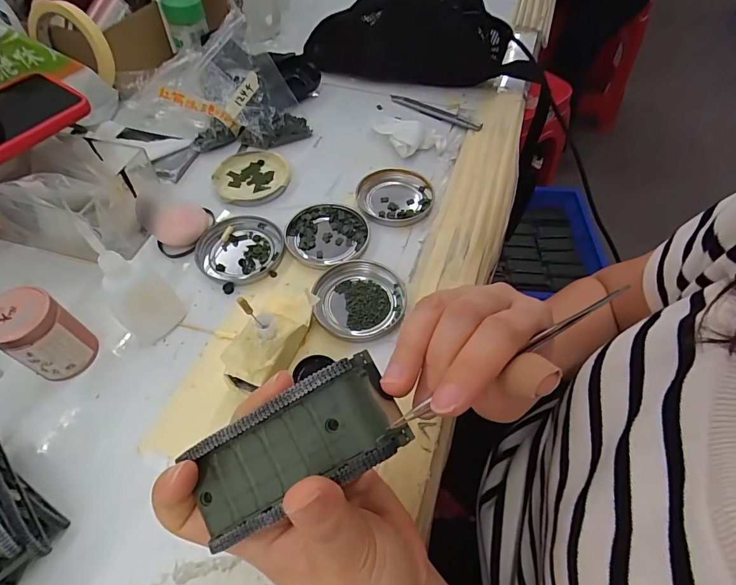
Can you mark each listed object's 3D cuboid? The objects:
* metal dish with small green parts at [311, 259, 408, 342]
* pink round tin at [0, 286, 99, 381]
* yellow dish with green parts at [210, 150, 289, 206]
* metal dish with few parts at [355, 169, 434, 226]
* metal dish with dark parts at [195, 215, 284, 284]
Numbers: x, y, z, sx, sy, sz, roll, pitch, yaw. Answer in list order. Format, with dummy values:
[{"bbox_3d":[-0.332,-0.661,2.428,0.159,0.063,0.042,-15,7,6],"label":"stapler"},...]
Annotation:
[{"bbox_3d":[-0.007,0.005,0.356,0.076,0.007,0.074,1,55,-1],"label":"metal dish with small green parts"},{"bbox_3d":[-0.236,0.032,0.302,0.041,0.064,0.043,1,55,-1],"label":"pink round tin"},{"bbox_3d":[-0.125,-0.124,0.445,0.078,0.009,0.082,-12,56,-9],"label":"yellow dish with green parts"},{"bbox_3d":[0.027,-0.099,0.434,0.079,0.013,0.079,1,55,-1],"label":"metal dish with few parts"},{"bbox_3d":[-0.119,-0.041,0.392,0.075,0.012,0.077,1,55,-1],"label":"metal dish with dark parts"}]

